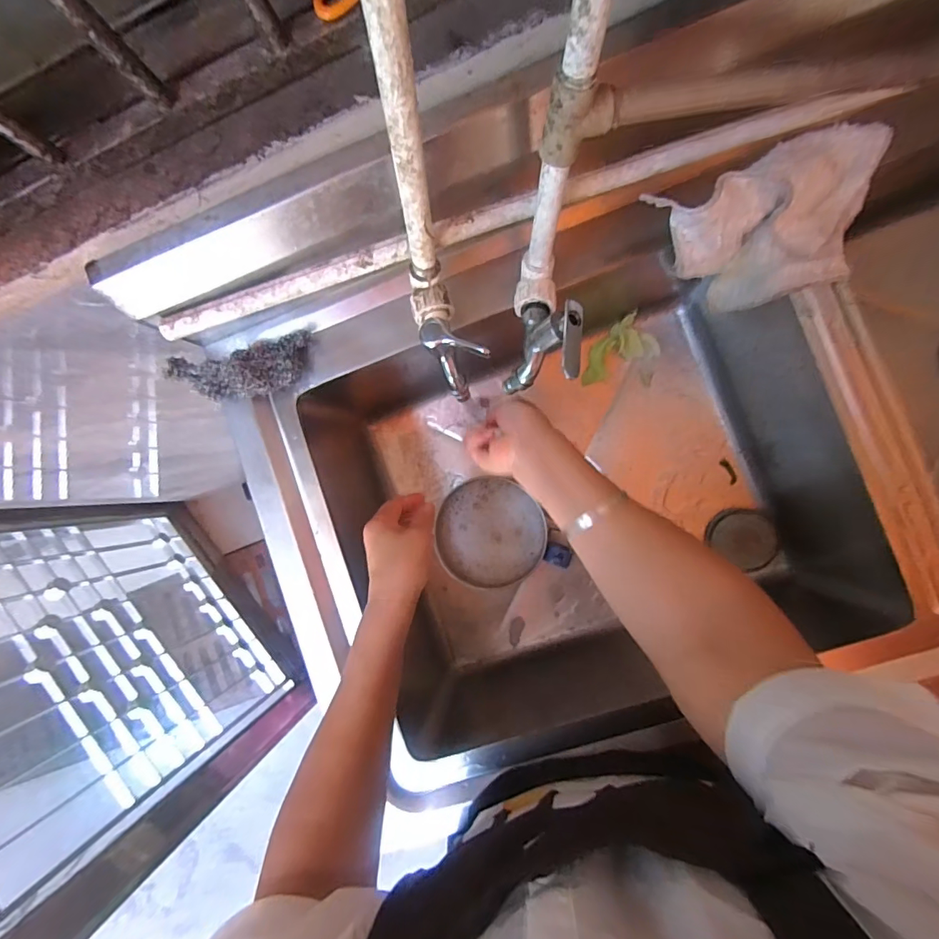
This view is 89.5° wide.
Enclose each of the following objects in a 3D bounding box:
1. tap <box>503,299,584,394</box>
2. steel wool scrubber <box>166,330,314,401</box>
[{"bbox_3d":[0.066,-0.114,0.425,0.065,0.071,0.082,6,89,8],"label":"tap"},{"bbox_3d":[-0.238,-0.100,0.489,0.150,0.039,0.061,-14,86,7],"label":"steel wool scrubber"}]

